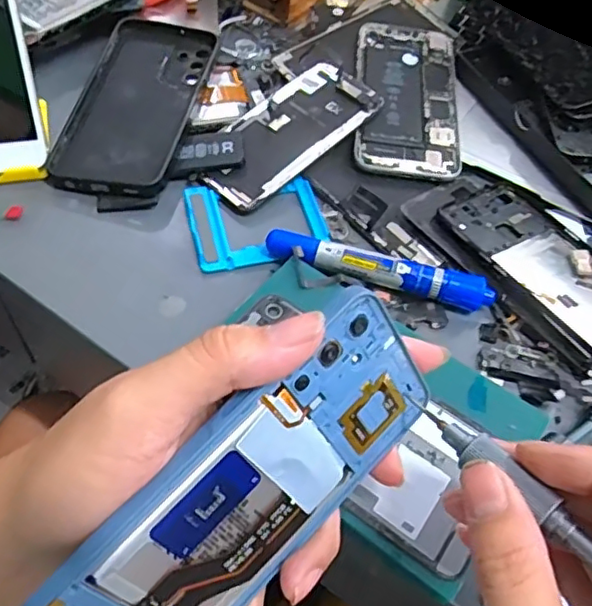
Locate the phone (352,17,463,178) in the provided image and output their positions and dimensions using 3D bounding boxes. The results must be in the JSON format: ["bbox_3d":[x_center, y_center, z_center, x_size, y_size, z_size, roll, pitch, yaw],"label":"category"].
[{"bbox_3d":[0.083,-0.155,0.450,0.074,0.011,0.151,6,59,1],"label":"phone"}]

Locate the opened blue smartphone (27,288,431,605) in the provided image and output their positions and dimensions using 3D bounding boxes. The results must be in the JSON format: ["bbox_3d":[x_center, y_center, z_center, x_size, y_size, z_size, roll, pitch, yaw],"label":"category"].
[{"bbox_3d":[-0.014,0.071,0.220,0.156,0.076,0.004,-44,38,-12],"label":"opened blue smartphone"}]

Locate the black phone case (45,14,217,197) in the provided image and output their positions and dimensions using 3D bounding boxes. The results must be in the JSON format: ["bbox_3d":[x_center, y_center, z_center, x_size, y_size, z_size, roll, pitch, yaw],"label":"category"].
[{"bbox_3d":[-0.111,-0.142,0.427,0.079,0.016,0.164,10,59,3],"label":"black phone case"}]

